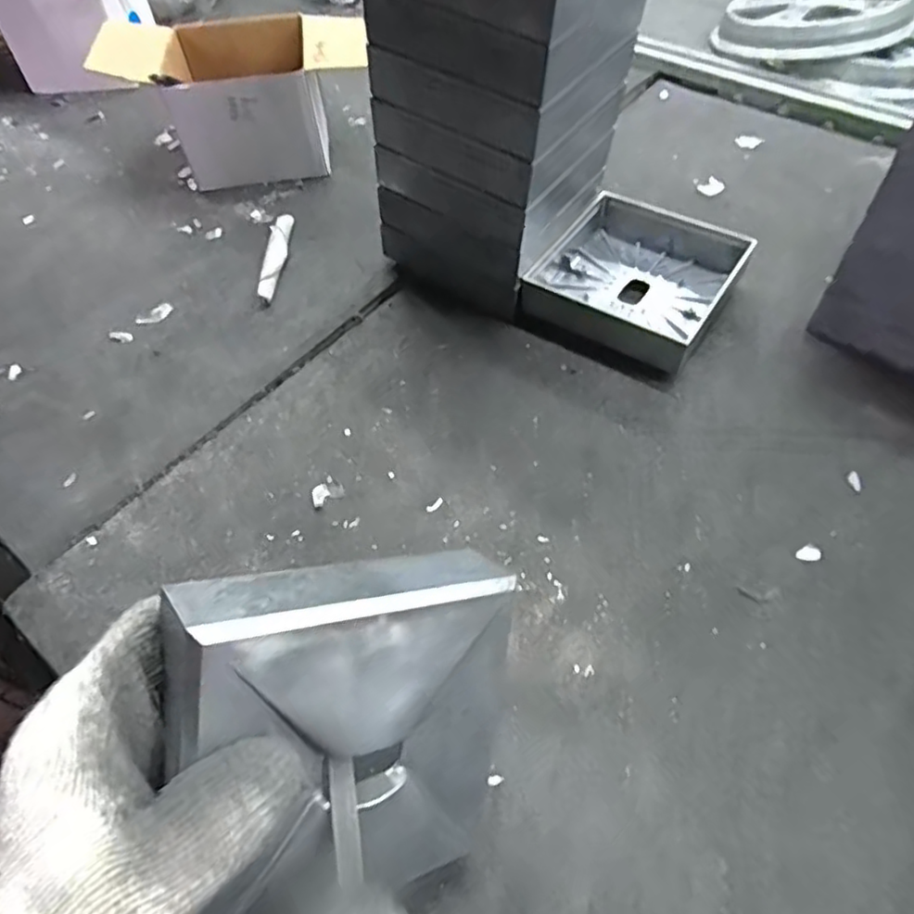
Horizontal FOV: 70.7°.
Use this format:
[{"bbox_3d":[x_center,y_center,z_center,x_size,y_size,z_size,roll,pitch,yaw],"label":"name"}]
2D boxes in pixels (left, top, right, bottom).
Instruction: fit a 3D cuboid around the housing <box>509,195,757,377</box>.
[{"bbox_3d":[0.142,-0.142,0.511,0.132,0.042,0.146,27,61,20],"label":"housing"}]

